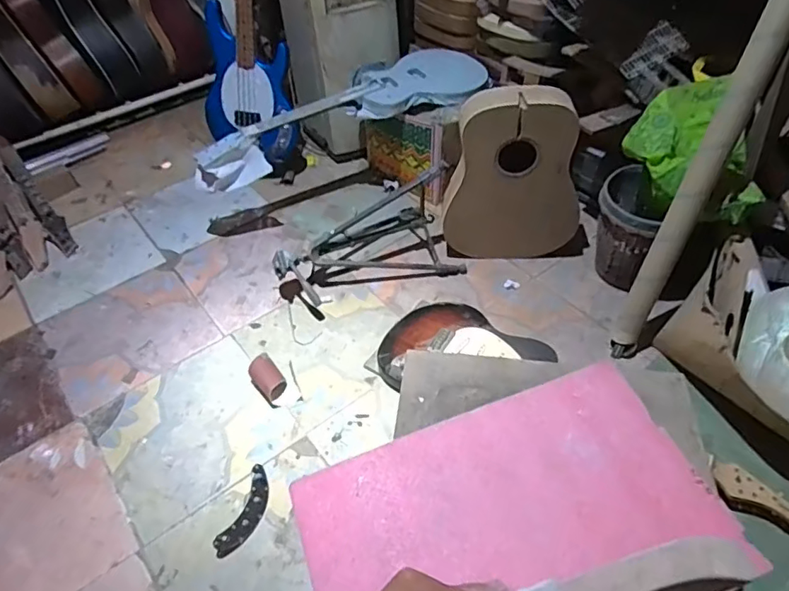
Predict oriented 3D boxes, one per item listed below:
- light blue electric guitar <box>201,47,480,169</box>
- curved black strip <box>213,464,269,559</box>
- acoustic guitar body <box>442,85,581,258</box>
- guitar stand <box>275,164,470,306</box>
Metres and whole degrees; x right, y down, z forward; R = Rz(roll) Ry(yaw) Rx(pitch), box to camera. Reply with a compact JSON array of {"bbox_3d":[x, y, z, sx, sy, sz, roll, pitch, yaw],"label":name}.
[{"bbox_3d":[-0.163,-0.616,1.681,0.907,0.095,0.332,-14,49,-9],"label":"light blue electric guitar"},{"bbox_3d":[-0.314,0.457,1.120,0.060,0.032,0.185,16,51,17],"label":"curved black strip"},{"bbox_3d":[0.330,-0.316,1.465,0.370,0.494,0.108,2,49,5],"label":"acoustic guitar body"},{"bbox_3d":[-0.094,-0.199,1.558,0.539,0.245,0.317,-15,49,-10],"label":"guitar stand"}]

